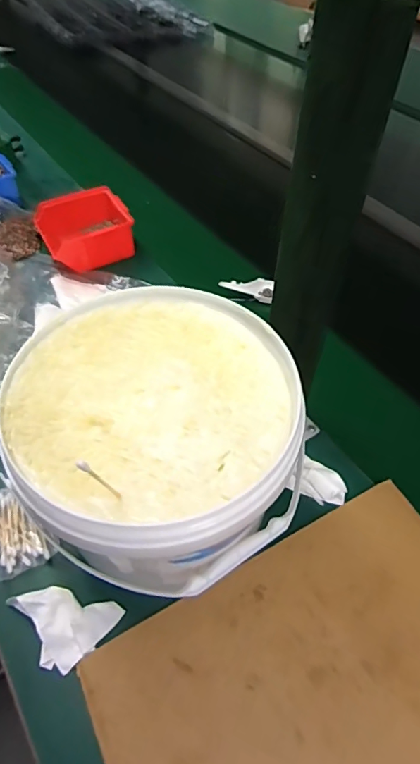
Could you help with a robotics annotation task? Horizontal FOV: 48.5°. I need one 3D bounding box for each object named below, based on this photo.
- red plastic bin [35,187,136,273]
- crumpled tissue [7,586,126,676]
[{"bbox_3d":[-0.202,-0.249,0.755,0.134,0.058,0.136,-23,55,-17],"label":"red plastic bin"},{"bbox_3d":[-0.128,0.203,0.414,0.070,0.021,0.078,-37,60,-25],"label":"crumpled tissue"}]

